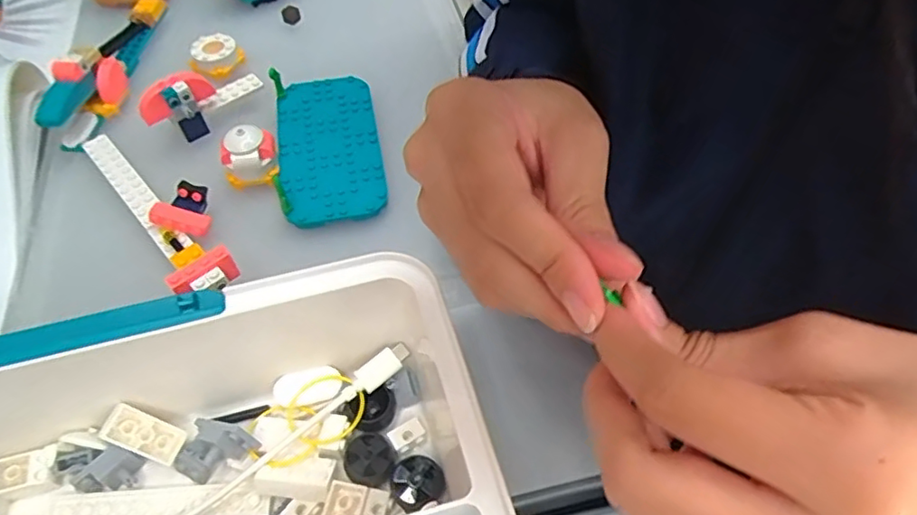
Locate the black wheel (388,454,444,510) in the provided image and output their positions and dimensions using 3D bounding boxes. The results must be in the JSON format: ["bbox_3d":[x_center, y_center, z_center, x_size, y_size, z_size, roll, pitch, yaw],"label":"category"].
[{"bbox_3d":[-0.019,0.097,0.264,0.023,0.007,0.020,-23,56,-14],"label":"black wheel"}]

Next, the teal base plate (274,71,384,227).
[{"bbox_3d":[-0.083,-0.072,0.390,0.062,0.010,0.123,-10,53,-5],"label":"teal base plate"}]

